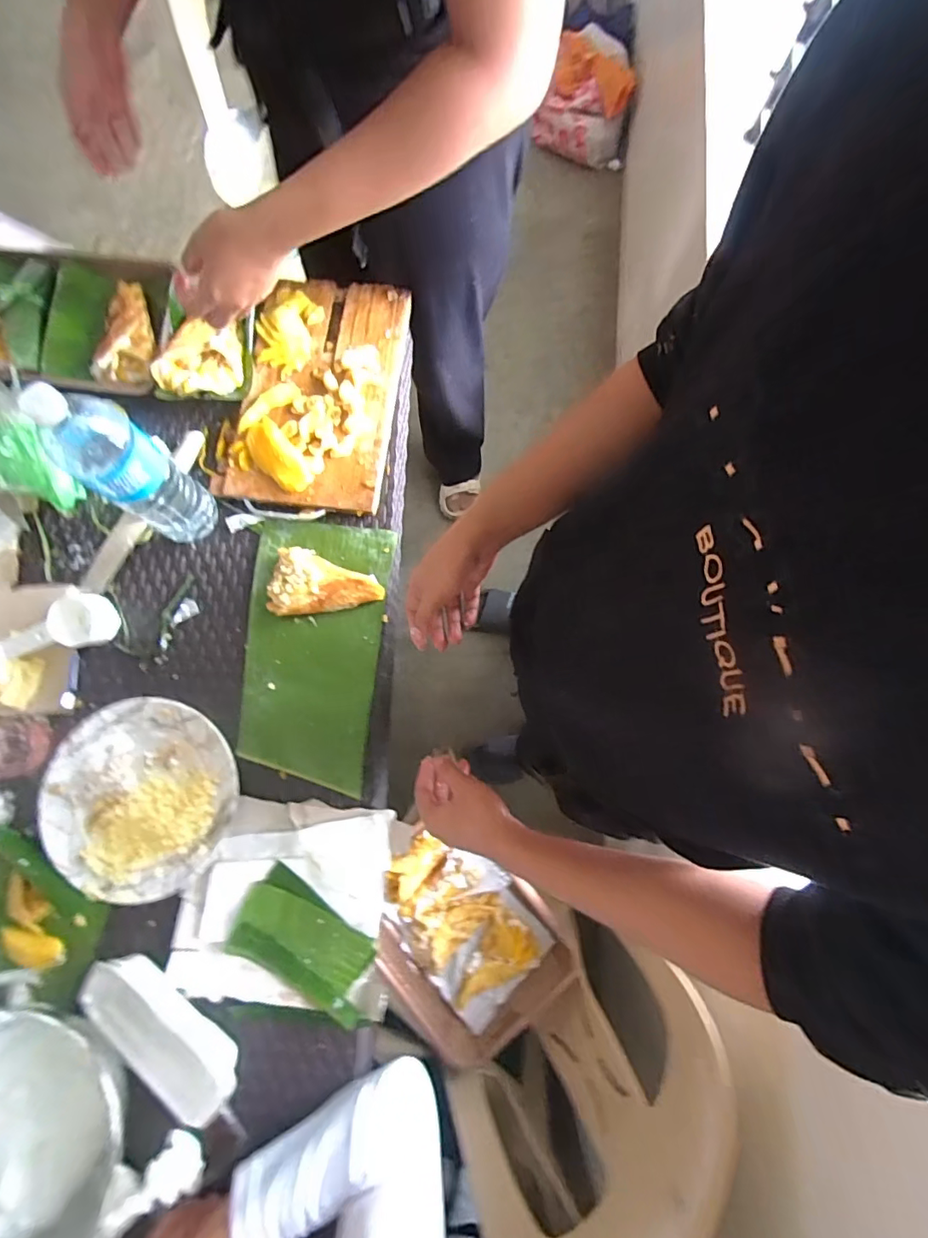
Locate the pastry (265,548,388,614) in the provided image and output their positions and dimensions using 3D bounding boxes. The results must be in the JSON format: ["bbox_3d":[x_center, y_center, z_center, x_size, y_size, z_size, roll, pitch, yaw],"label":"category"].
[{"bbox_3d":[-0.181,-0.053,0.657,0.142,0.025,0.085,-5,79,0],"label":"pastry"}]

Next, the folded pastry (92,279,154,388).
[{"bbox_3d":[-0.457,-0.388,0.698,0.076,0.026,0.145,15,80,4],"label":"folded pastry"}]

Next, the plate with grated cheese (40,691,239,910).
[{"bbox_3d":[-0.382,0.207,0.601,0.213,0.023,0.217,0,79,1],"label":"plate with grated cheese"}]

